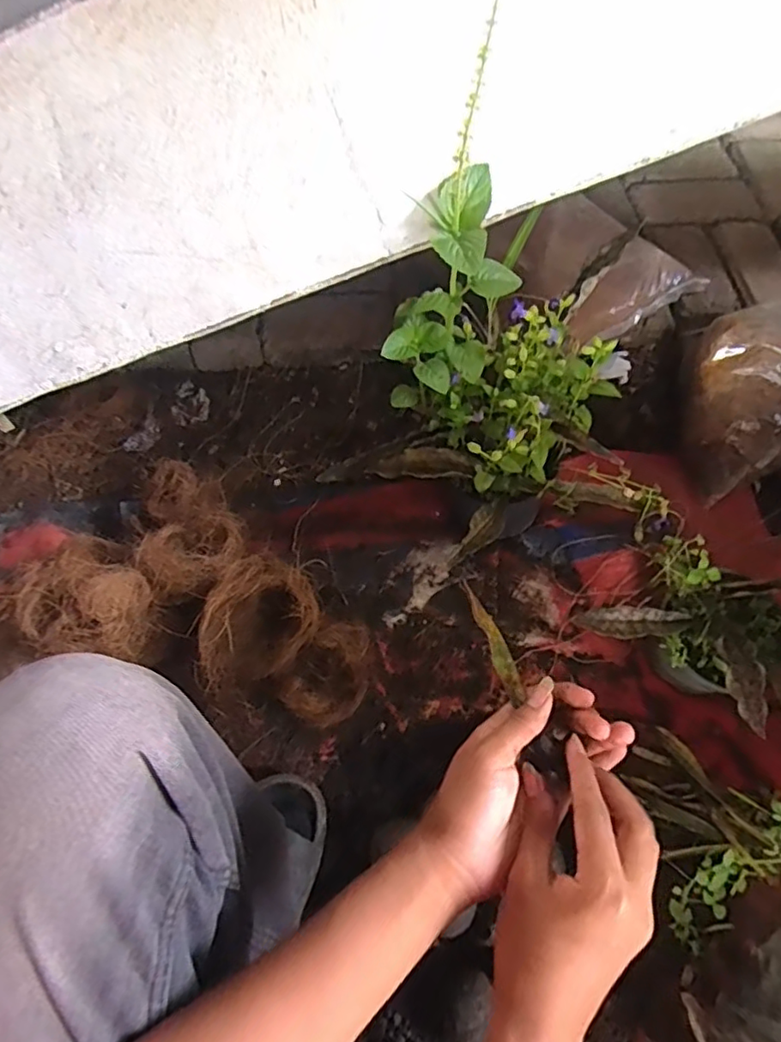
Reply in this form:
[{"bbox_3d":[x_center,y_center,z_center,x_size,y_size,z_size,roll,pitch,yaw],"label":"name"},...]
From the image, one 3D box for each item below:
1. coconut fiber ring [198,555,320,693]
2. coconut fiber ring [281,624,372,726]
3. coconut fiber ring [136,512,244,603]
[{"bbox_3d":[-0.140,0.104,0.600,0.143,0.109,0.060,-47,27,-27],"label":"coconut fiber ring"},{"bbox_3d":[-0.071,0.164,0.664,0.111,0.102,0.045,-49,27,-18],"label":"coconut fiber ring"},{"bbox_3d":[-0.215,0.034,0.651,0.099,0.045,0.101,-1,61,2],"label":"coconut fiber ring"}]

